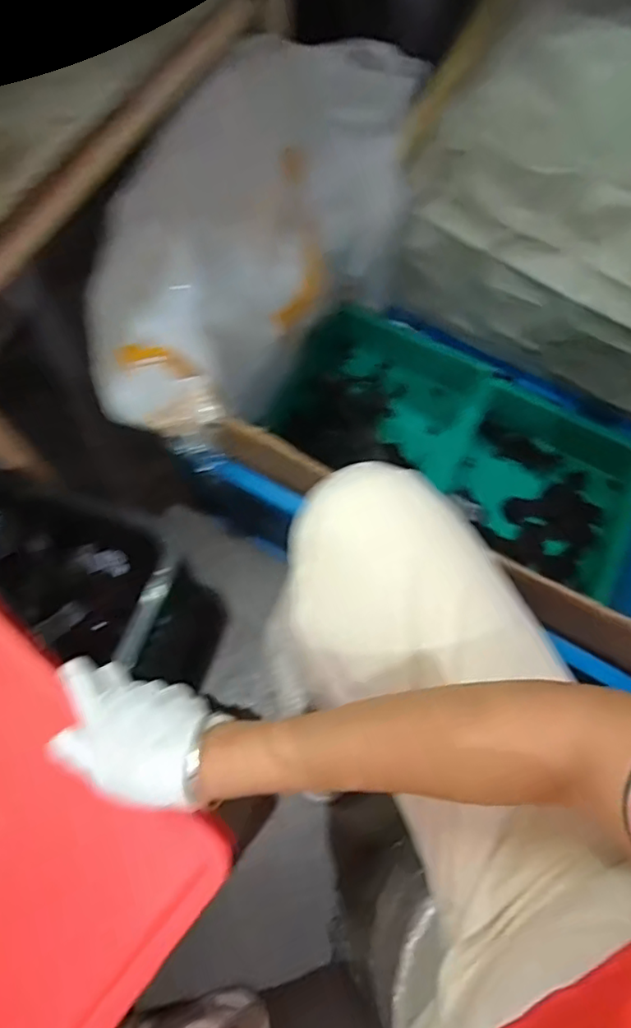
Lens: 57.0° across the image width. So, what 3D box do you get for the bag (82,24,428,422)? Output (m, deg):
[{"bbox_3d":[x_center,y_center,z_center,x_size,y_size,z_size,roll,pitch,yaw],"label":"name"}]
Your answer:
[{"bbox_3d":[-0.057,-0.296,0.696,0.203,0.312,0.494,31,72,9],"label":"bag"}]

